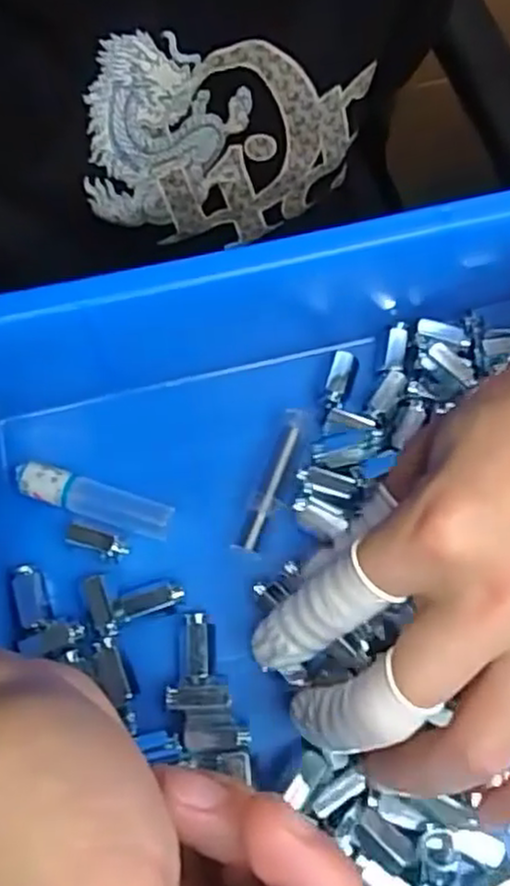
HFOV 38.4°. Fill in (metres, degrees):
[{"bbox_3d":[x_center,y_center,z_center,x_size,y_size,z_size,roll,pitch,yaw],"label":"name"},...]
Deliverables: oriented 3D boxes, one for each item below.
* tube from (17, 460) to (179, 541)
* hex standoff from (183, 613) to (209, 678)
[{"bbox_3d":[-0.058,0.021,0.265,0.056,0.013,0.013,16,69,8],"label":"tube"},{"bbox_3d":[-0.020,0.068,0.247,0.009,0.005,0.021,-2,68,1],"label":"hex standoff"}]

